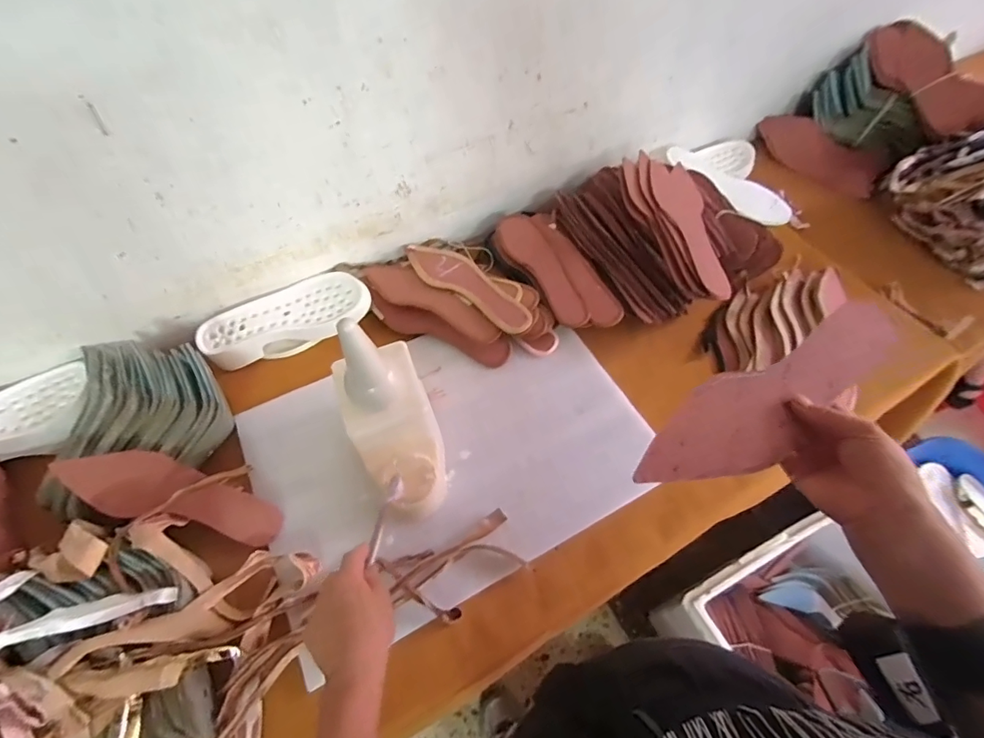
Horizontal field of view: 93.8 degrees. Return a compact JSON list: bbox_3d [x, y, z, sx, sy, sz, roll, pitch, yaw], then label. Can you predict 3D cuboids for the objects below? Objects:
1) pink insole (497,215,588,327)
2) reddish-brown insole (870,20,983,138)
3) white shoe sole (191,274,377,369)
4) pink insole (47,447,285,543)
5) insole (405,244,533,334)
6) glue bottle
[{"bbox_3d":[0.085,-0.167,0.757,0.070,0.011,0.232,-28,66,-5],"label":"pink insole"},{"bbox_3d":[0.877,-0.583,0.920,0.128,0.050,0.287,-31,68,23],"label":"reddish-brown insole"},{"bbox_3d":[-0.320,-0.079,0.729,0.255,0.049,0.105,-20,59,-11],"label":"white shoe sole"},{"bbox_3d":[-0.379,0.151,0.555,0.244,0.028,0.071,21,57,-11],"label":"pink insole"},{"bbox_3d":[-0.039,-0.137,0.740,0.248,0.007,0.067,34,69,20],"label":"insole"},{"bbox_3d":[-0.120,0.047,0.535,0.105,0.222,0.193,-20,59,-12],"label":"glue bottle"}]

